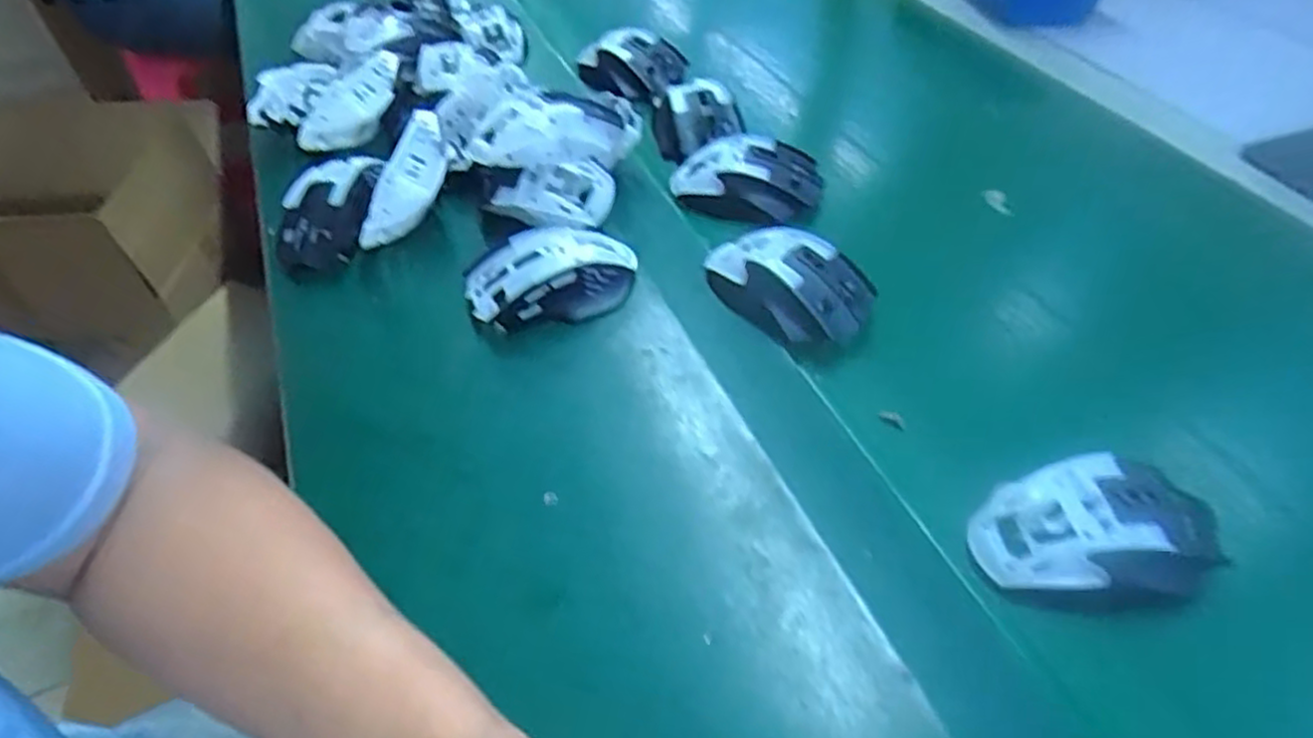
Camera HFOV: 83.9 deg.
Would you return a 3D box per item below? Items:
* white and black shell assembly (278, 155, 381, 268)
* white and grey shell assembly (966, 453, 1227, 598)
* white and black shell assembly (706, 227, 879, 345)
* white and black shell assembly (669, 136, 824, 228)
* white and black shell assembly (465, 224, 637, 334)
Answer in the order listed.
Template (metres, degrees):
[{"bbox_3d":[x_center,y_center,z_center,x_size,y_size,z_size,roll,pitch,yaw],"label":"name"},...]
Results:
[{"bbox_3d":[-0.245,-0.118,0.552,0.077,0.047,0.100,-5,48,0],"label":"white and black shell assembly"},{"bbox_3d":[0.216,0.077,0.357,0.113,0.028,0.062,-1,48,3],"label":"white and grey shell assembly"},{"bbox_3d":[0.084,-0.057,0.479,0.110,0.033,0.070,25,55,24],"label":"white and black shell assembly"},{"bbox_3d":[0.068,-0.145,0.560,0.112,0.031,0.074,9,50,12],"label":"white and black shell assembly"},{"bbox_3d":[-0.072,-0.065,0.497,0.117,0.039,0.072,-8,48,-2],"label":"white and black shell assembly"}]

